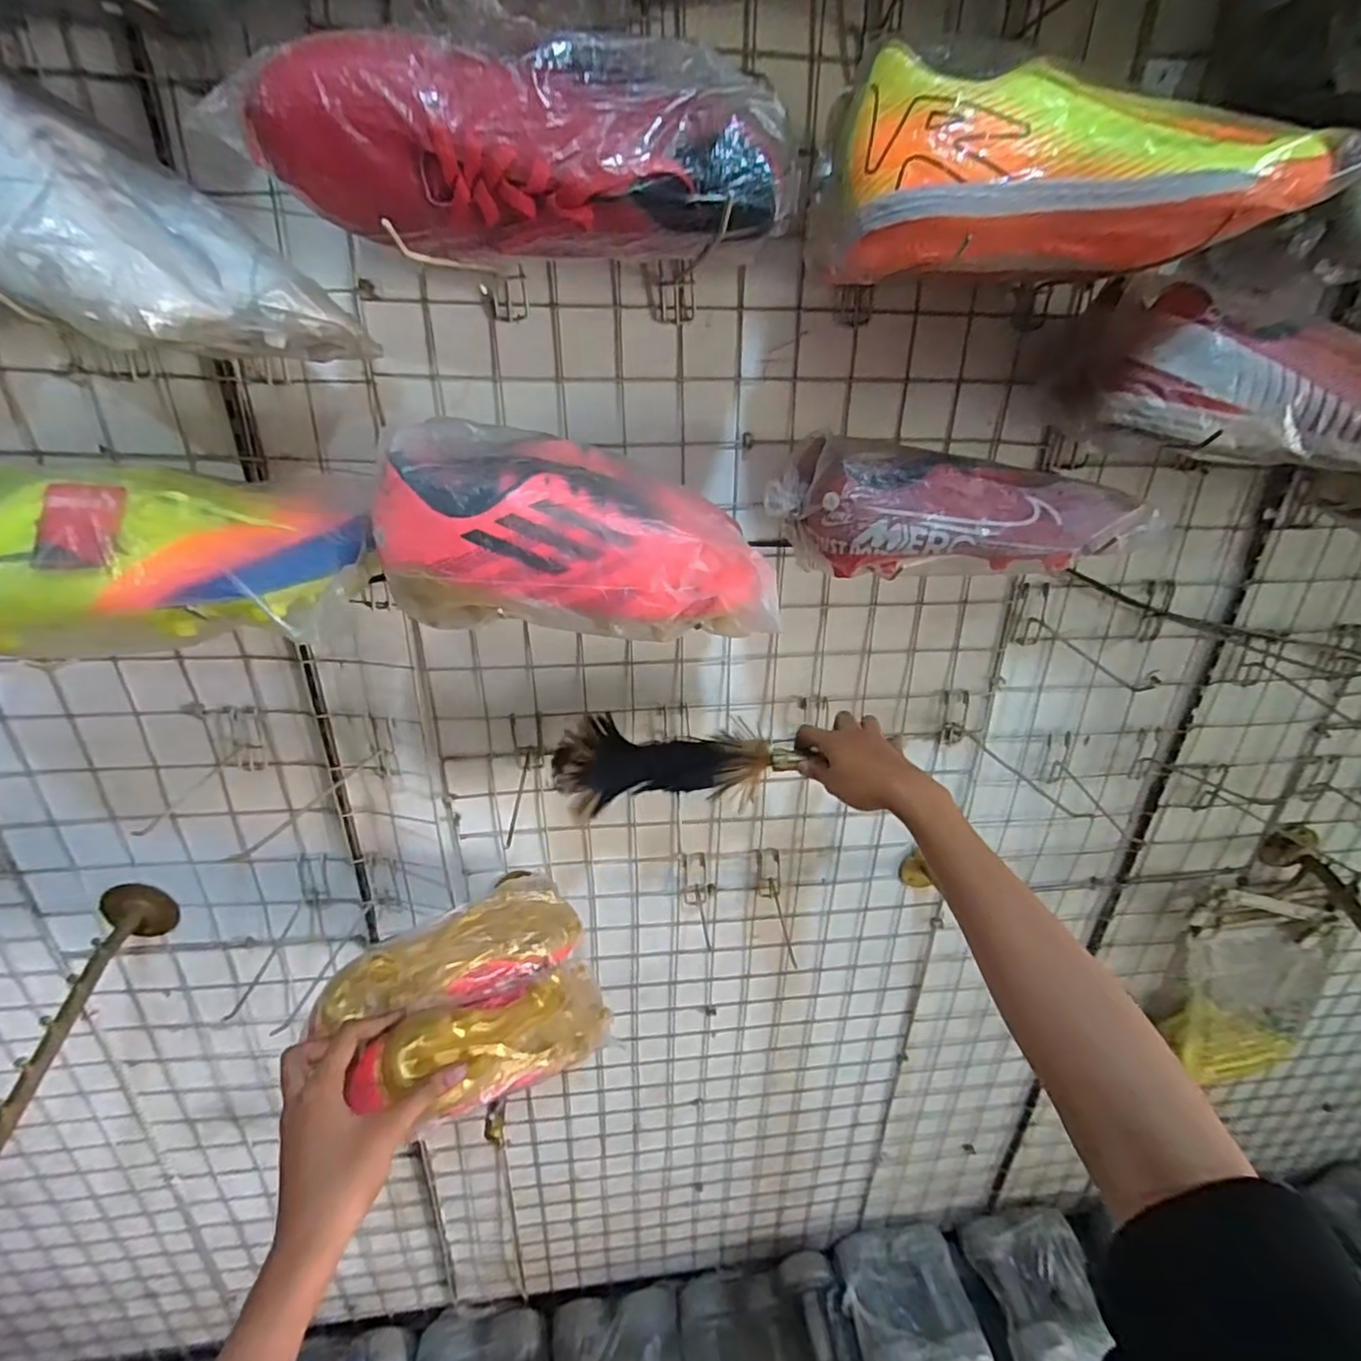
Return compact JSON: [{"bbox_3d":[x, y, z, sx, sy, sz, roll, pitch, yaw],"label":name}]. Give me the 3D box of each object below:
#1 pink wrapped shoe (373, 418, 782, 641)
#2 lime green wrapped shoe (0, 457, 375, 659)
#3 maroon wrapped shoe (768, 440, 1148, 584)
[{"bbox_3d":[-0.066,-0.105,0.439,0.254,0.115,0.119,1,26,-2],"label":"pink wrapped shoe"},{"bbox_3d":[-0.348,-0.081,0.405,0.297,0.090,0.125,3,26,3],"label":"lime green wrapped shoe"},{"bbox_3d":[0.203,-0.128,0.479,0.265,0.082,0.096,3,26,3],"label":"maroon wrapped shoe"}]

